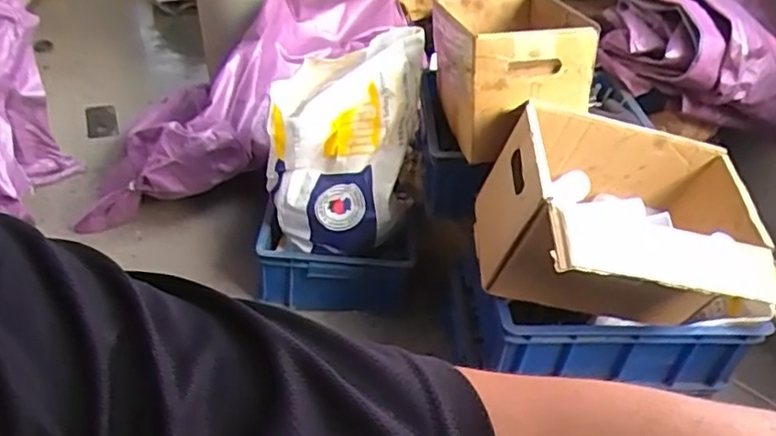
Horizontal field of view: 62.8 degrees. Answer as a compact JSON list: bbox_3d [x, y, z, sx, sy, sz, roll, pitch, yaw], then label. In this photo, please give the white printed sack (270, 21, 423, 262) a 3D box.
[{"bbox_3d":[-0.080,-0.120,1.099,0.249,0.335,0.173,4,40,-3],"label":"white printed sack"}]

